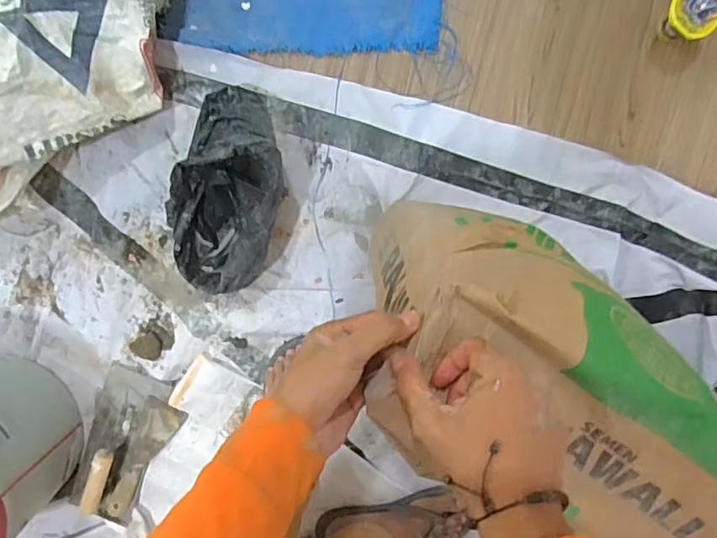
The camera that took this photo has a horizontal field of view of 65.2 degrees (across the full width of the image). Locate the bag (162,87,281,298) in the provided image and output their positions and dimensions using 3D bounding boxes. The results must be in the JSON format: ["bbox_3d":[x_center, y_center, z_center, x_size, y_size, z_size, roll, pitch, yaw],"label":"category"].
[{"bbox_3d":[-0.190,-0.108,0.798,0.166,0.150,0.289,19,97,-3],"label":"bag"}]

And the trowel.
[{"bbox_3d":[-0.386,0.301,0.908,0.145,0.065,0.252,21,97,-3],"label":"trowel"}]

